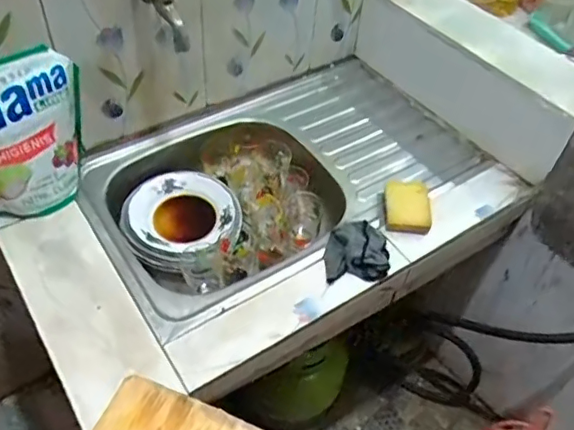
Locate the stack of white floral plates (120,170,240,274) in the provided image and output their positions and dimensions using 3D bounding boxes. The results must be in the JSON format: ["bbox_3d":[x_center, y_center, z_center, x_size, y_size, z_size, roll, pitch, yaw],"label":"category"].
[{"bbox_3d":[-0.182,0.003,0.969,0.199,0.054,0.185,-21,55,-22],"label":"stack of white floral plates"}]

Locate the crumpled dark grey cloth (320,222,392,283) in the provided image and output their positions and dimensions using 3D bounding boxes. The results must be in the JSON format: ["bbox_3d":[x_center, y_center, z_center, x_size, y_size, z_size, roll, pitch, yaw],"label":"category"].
[{"bbox_3d":[0.107,0.057,0.882,0.102,0.047,0.100,-2,50,-7],"label":"crumpled dark grey cloth"}]

